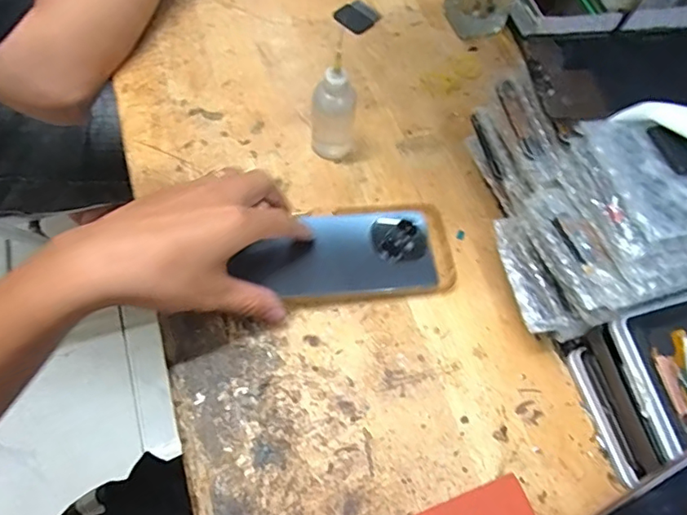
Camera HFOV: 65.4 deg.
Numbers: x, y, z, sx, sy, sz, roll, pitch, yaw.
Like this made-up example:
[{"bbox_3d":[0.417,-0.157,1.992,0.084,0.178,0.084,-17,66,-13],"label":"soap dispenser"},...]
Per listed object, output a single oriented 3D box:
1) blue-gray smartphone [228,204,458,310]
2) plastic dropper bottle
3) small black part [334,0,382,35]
[{"bbox_3d":[0.004,-0.001,0.424,0.165,0.013,0.082,-9,64,-13],"label":"blue-gray smartphone"},{"bbox_3d":[-0.009,-0.130,0.440,0.036,0.110,0.034,0,63,-4],"label":"plastic dropper bottle"},{"bbox_3d":[0.015,-0.257,0.570,0.044,0.008,0.039,-40,72,-21],"label":"small black part"}]

